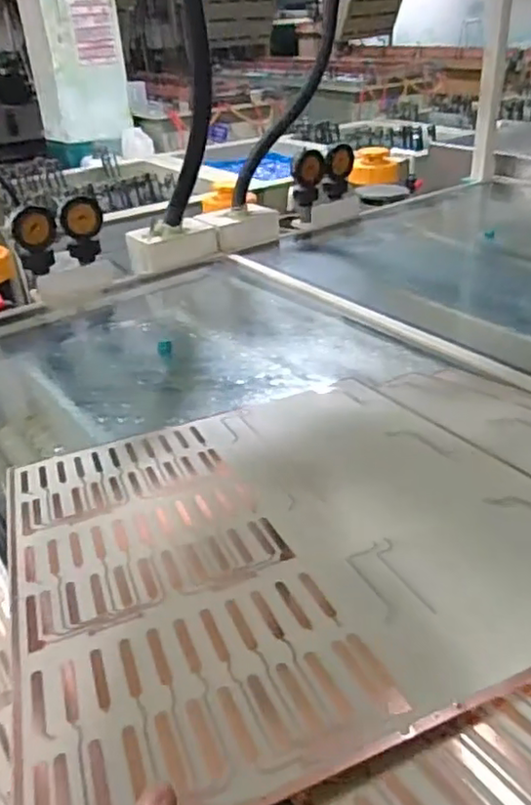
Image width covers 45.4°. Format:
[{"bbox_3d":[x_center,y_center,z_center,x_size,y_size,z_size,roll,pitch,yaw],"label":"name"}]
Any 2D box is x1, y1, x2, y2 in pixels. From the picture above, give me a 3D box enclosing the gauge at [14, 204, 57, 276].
[{"bbox_3d":[-0.404,-0.291,1.127,0.071,0.112,0.028,-27,39,-34],"label":"gauge"}]

